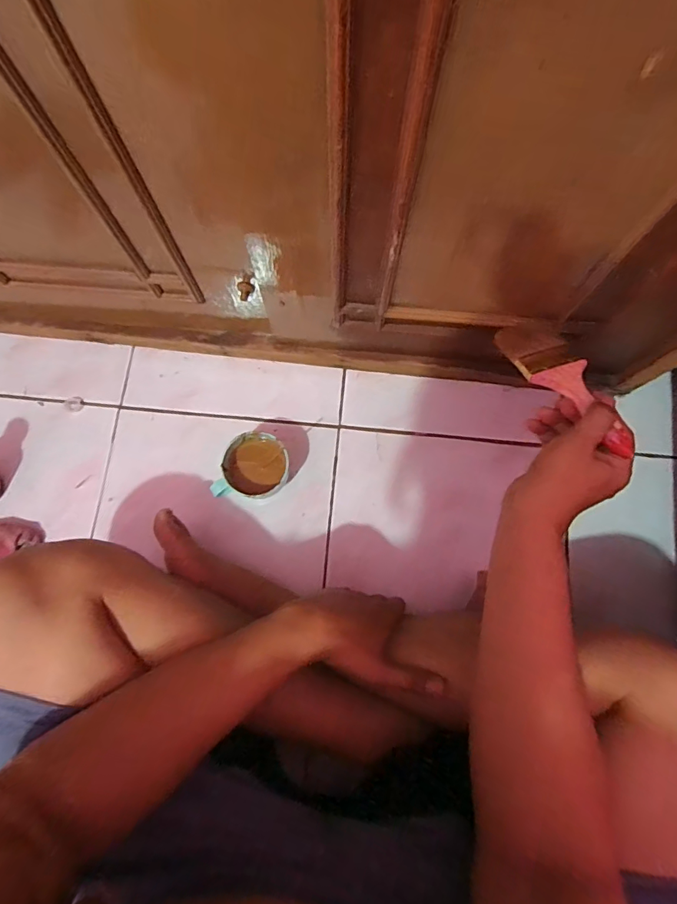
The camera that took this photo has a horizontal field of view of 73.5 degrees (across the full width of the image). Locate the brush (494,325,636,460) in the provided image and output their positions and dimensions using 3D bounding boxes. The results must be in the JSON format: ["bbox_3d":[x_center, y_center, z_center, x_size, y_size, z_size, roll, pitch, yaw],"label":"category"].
[{"bbox_3d":[0.219,-0.069,0.432,0.055,0.013,0.177,-21,52,-5],"label":"brush"}]

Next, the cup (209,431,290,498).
[{"bbox_3d":[-0.102,0.024,0.564,0.075,0.065,0.085,16,77,5],"label":"cup"}]

